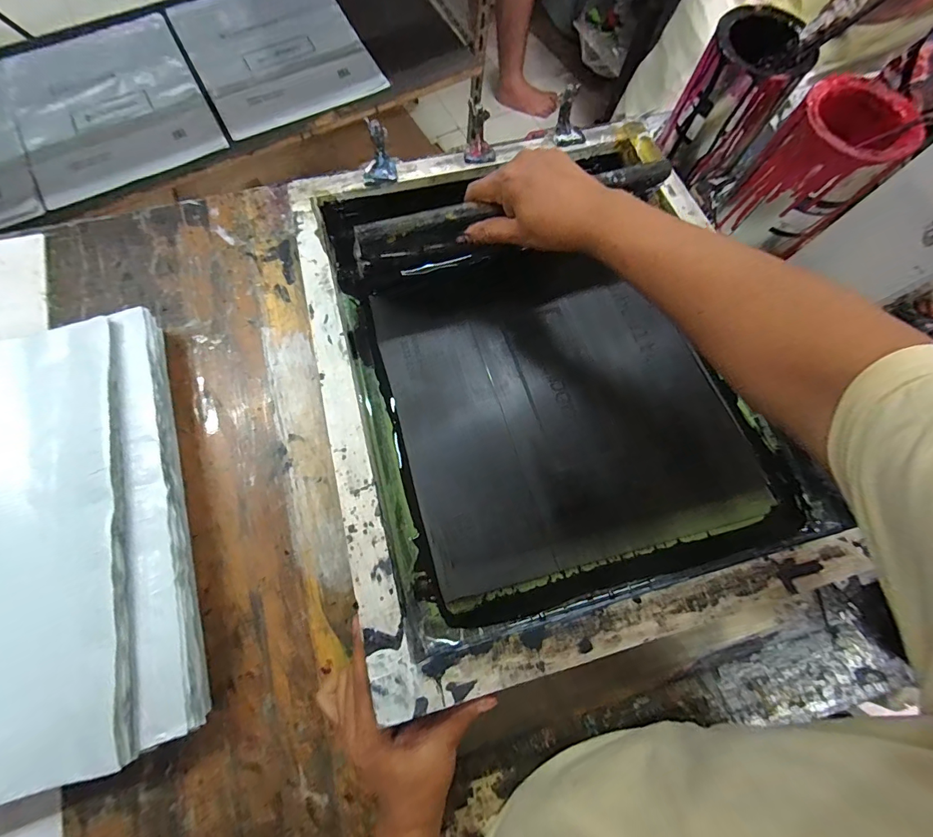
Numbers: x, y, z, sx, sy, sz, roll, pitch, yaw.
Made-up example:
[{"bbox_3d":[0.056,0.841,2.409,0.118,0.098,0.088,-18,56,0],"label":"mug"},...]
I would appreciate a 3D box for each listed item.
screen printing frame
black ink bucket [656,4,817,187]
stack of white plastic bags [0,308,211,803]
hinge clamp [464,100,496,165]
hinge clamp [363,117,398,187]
[{"bbox_3d":[0.072,-0.070,0.421,0.418,0.059,0.530,-14,70,-7],"label":"screen printing frame"},{"bbox_3d":[0.316,-0.384,0.499,0.105,0.141,0.102,0,74,-2],"label":"black ink bucket"},{"bbox_3d":[-0.526,0.143,0.361,0.531,0.067,0.415,-15,75,-6],"label":"stack of white plastic bags"},{"bbox_3d":[0.015,-0.340,0.497,0.035,0.027,0.061,-7,103,-4],"label":"hinge clamp"},{"bbox_3d":[-0.105,-0.310,0.479,0.040,0.034,0.060,-9,74,-4],"label":"hinge clamp"}]

